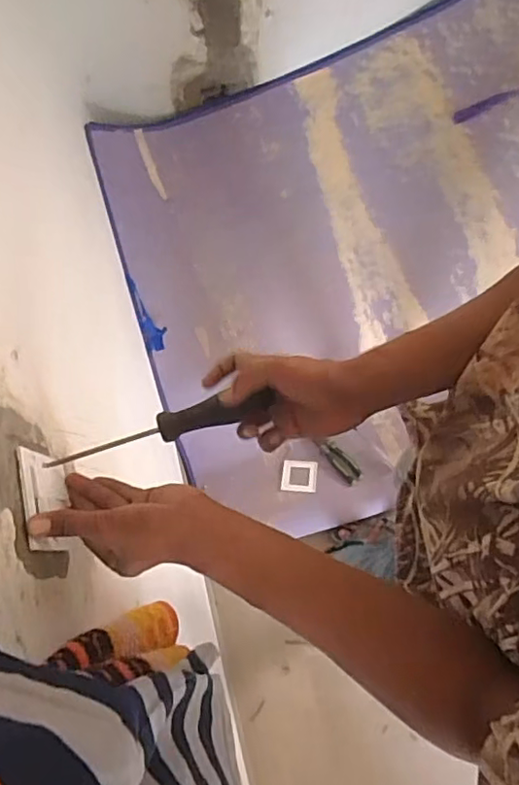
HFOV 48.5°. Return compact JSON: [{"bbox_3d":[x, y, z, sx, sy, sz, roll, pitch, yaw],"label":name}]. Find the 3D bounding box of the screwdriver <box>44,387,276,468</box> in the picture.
[{"bbox_3d":[-0.086,0.032,0.500,0.195,0.025,0.025,-17,73,3],"label":"screwdriver"}]

